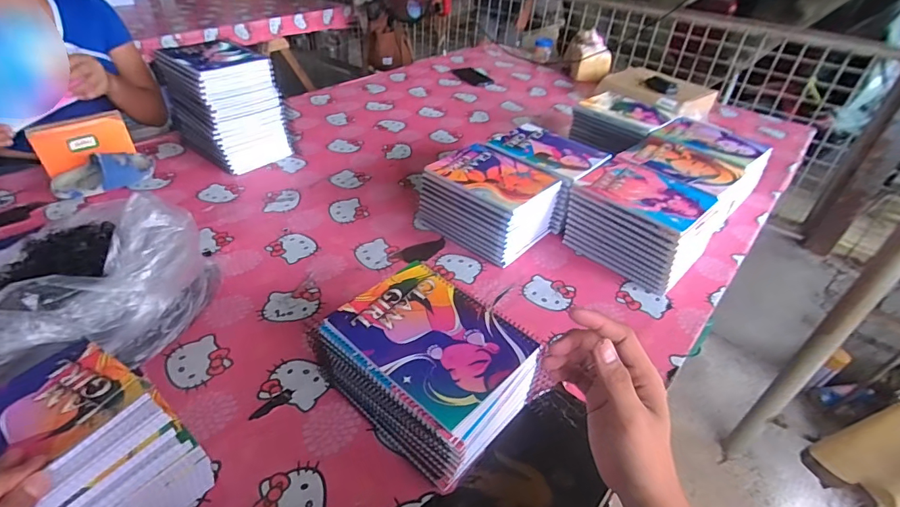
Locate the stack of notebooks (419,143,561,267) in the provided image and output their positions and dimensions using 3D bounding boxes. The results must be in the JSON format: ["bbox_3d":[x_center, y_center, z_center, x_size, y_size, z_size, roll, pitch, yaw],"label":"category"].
[{"bbox_3d":[0.072,-0.093,0.818,0.199,0.117,0.155,32,46,31],"label":"stack of notebooks"}]

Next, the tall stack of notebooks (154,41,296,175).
[{"bbox_3d":[-0.489,-0.320,0.986,0.209,0.215,0.169,29,44,28],"label":"tall stack of notebooks"}]

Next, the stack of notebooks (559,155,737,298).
[{"bbox_3d":[0.332,-0.057,0.790,0.170,0.116,0.214,-27,47,-33],"label":"stack of notebooks"}]

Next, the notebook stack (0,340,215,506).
[{"bbox_3d":[-0.375,0.207,0.415,0.170,0.120,0.199,27,43,26],"label":"notebook stack"}]

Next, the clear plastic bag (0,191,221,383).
[{"bbox_3d":[-0.475,0.038,0.579,0.289,0.155,0.249,-17,42,-24],"label":"clear plastic bag"}]

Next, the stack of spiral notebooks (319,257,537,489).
[{"bbox_3d":[-0.021,0.135,0.527,0.209,0.123,0.157,31,46,30],"label":"stack of spiral notebooks"}]

